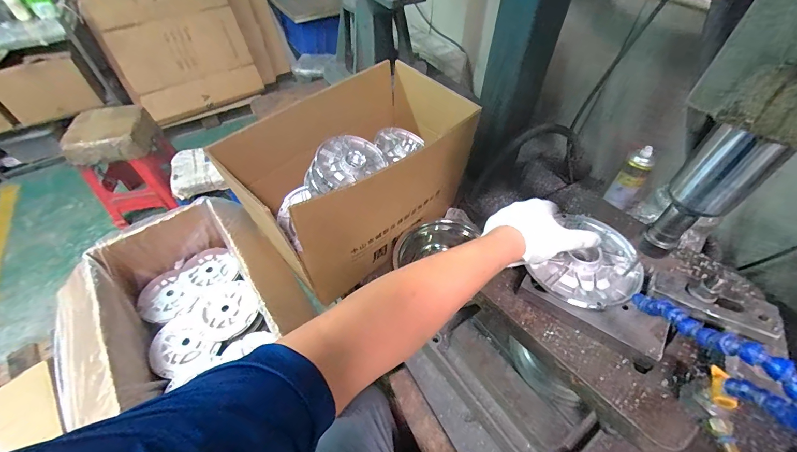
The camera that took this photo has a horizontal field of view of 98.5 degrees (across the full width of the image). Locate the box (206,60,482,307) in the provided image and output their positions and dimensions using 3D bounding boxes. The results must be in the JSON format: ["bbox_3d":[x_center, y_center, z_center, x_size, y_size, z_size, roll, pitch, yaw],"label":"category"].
[{"bbox_3d":[-0.084,-0.116,0.778,0.321,0.269,0.460,34,58,25],"label":"box"}]

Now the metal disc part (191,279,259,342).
[{"bbox_3d":[-0.392,0.179,0.769,0.129,0.017,0.150,-38,59,-26],"label":"metal disc part"}]

